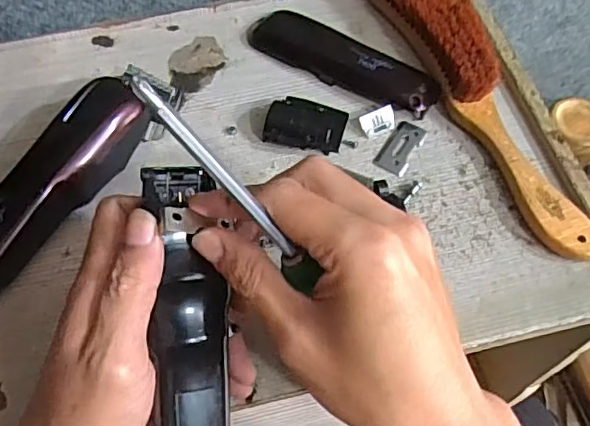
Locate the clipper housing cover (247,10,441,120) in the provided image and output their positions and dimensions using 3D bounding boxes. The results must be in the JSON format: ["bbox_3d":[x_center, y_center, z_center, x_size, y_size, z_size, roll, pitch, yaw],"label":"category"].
[{"bbox_3d":[0.034,-0.112,0.417,0.145,0.020,0.040,29,64,18],"label":"clipper housing cover"}]

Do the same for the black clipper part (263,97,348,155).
[{"bbox_3d":[0.007,-0.057,0.385,0.050,0.016,0.035,16,60,11],"label":"black clipper part"}]

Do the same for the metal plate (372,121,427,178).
[{"bbox_3d":[0.070,-0.043,0.385,0.021,0.004,0.041,28,63,17],"label":"metal plate"}]

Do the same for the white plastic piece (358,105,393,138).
[{"bbox_3d":[0.055,-0.061,0.391,0.023,0.004,0.016,-20,98,-4],"label":"white plastic piece"}]

